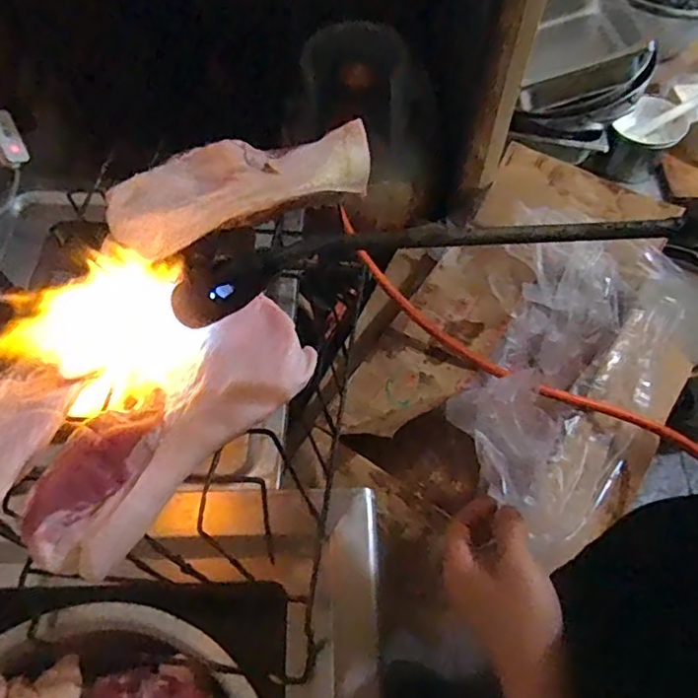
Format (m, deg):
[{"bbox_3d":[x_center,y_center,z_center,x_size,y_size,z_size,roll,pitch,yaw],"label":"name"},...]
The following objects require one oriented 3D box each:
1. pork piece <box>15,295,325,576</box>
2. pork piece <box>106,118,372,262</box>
[{"bbox_3d":[-0.123,0.055,0.397,0.225,0.050,0.091,-41,69,-20],"label":"pork piece"},{"bbox_3d":[-0.094,-0.150,0.508,0.228,0.037,0.085,-20,63,-11],"label":"pork piece"}]

